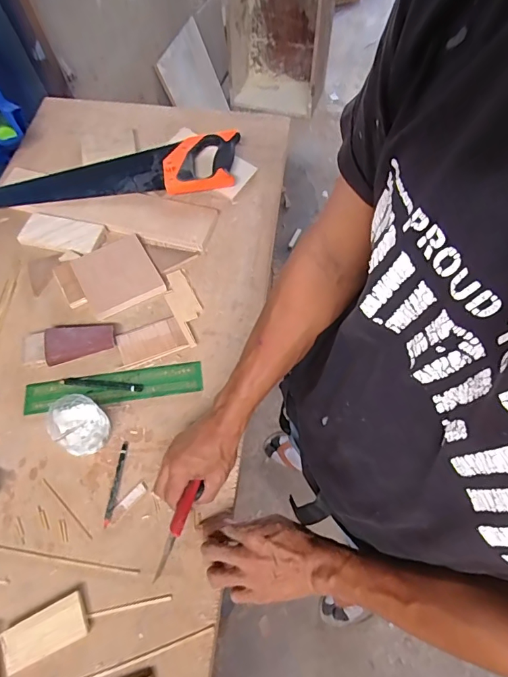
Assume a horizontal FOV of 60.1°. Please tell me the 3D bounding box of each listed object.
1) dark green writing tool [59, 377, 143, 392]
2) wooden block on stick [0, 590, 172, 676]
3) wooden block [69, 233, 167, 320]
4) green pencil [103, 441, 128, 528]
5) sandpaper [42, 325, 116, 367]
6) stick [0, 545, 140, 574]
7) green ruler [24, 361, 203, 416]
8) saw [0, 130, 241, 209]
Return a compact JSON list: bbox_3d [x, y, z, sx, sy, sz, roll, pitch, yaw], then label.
[{"bbox_3d":[-0.221,0.066,0.634,0.120,0.007,0.014,8,64,3],"label":"dark green writing tool"},{"bbox_3d":[-0.195,0.316,0.503,0.179,0.016,0.048,-20,66,-11],"label":"wooden block on stick"},{"bbox_3d":[-0.220,-0.104,0.706,0.116,0.011,0.123,-27,67,-14],"label":"wooden block"},{"bbox_3d":[-0.180,0.187,0.573,0.010,0.008,0.105,6,64,2],"label":"green pencil"},{"bbox_3d":[-0.260,0.001,0.656,0.098,0.026,0.053,-15,65,-8],"label":"sandpaper"},{"bbox_3d":[-0.235,0.270,0.538,0.191,0.004,0.007,8,64,3],"label":"stick"},{"bbox_3d":[-0.203,0.070,0.638,0.252,0.006,0.046,-8,62,-4],"label":"green ruler"},{"bbox_3d":[-0.284,-0.301,0.797,0.522,0.042,0.121,-7,64,-4],"label":"saw"}]

